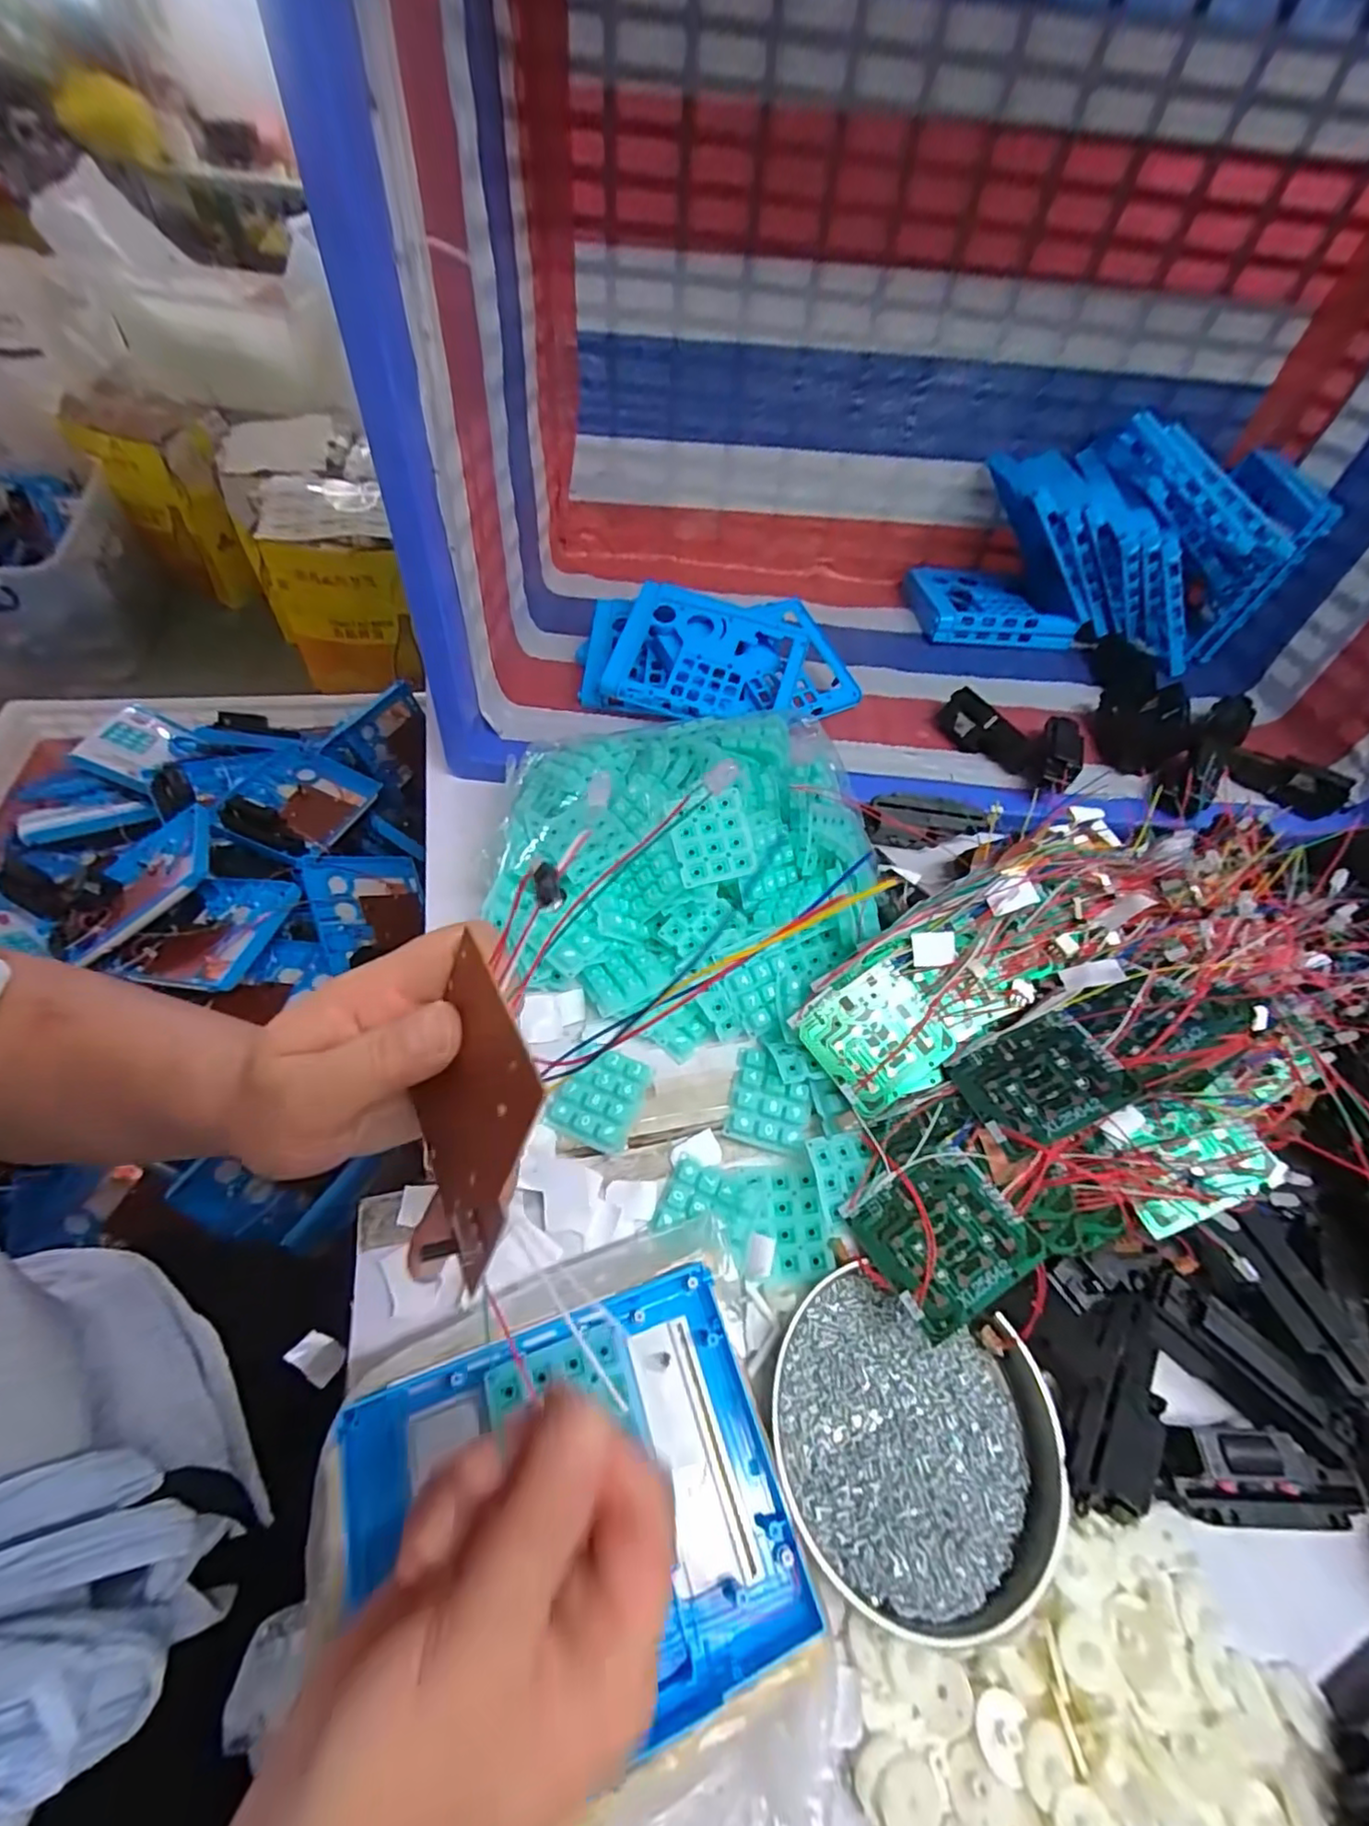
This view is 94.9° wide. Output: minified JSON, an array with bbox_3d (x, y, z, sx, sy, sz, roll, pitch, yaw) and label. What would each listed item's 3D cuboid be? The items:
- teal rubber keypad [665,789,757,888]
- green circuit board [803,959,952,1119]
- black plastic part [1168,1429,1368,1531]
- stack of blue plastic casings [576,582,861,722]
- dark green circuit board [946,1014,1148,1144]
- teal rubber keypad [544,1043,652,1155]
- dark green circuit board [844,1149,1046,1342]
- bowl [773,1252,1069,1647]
[{"bbox_3d":[0.017,-0.049,0.407,0.050,0.005,0.057,-12,81,-8],"label":"teal rubber keypad"},{"bbox_3d":[0.115,0.074,0.377,0.071,0.004,0.067,-37,78,-4],"label":"green circuit board"},{"bbox_3d":[0.276,0.267,0.296,0.089,0.019,0.036,5,53,-4],"label":"black plastic part"},{"bbox_3d":[0.036,-0.235,0.582,0.259,0.073,0.158,4,53,-5],"label":"stack of blue plastic casings"},{"bbox_3d":[0.189,0.090,0.337,0.071,0.004,0.064,-33,30,12],"label":"dark green circuit board"},{"bbox_3d":[-0.050,0.108,0.372,0.050,0.007,0.054,23,55,3],"label":"teal rubber keypad"},{"bbox_3d":[0.131,0.164,0.321,0.071,0.004,0.069,-38,47,0],"label":"dark green circuit board"},{"bbox_3d":[0.108,0.253,0.301,0.132,0.028,0.118,19,54,6],"label":"bowl"}]

